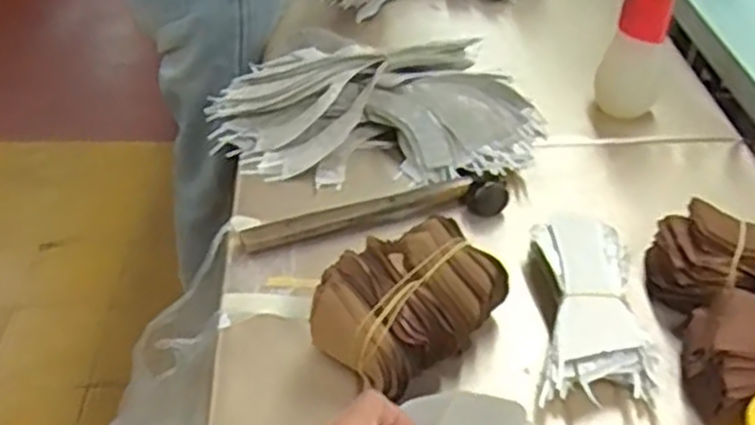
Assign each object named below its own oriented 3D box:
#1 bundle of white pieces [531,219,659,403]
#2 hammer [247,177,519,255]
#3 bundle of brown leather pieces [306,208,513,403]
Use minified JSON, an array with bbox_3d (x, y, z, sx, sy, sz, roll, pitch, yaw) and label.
[{"bbox_3d":[0.168,0.071,0.607,0.084,0.042,0.186,6,41,4],"label":"bundle of white pieces"},{"bbox_3d":[0.000,0.000,0.693,0.241,0.028,0.047,-11,42,-14],"label":"hammer"},{"bbox_3d":[0.026,0.071,0.576,0.140,0.075,0.091,-30,50,-31],"label":"bundle of brown leather pieces"}]

